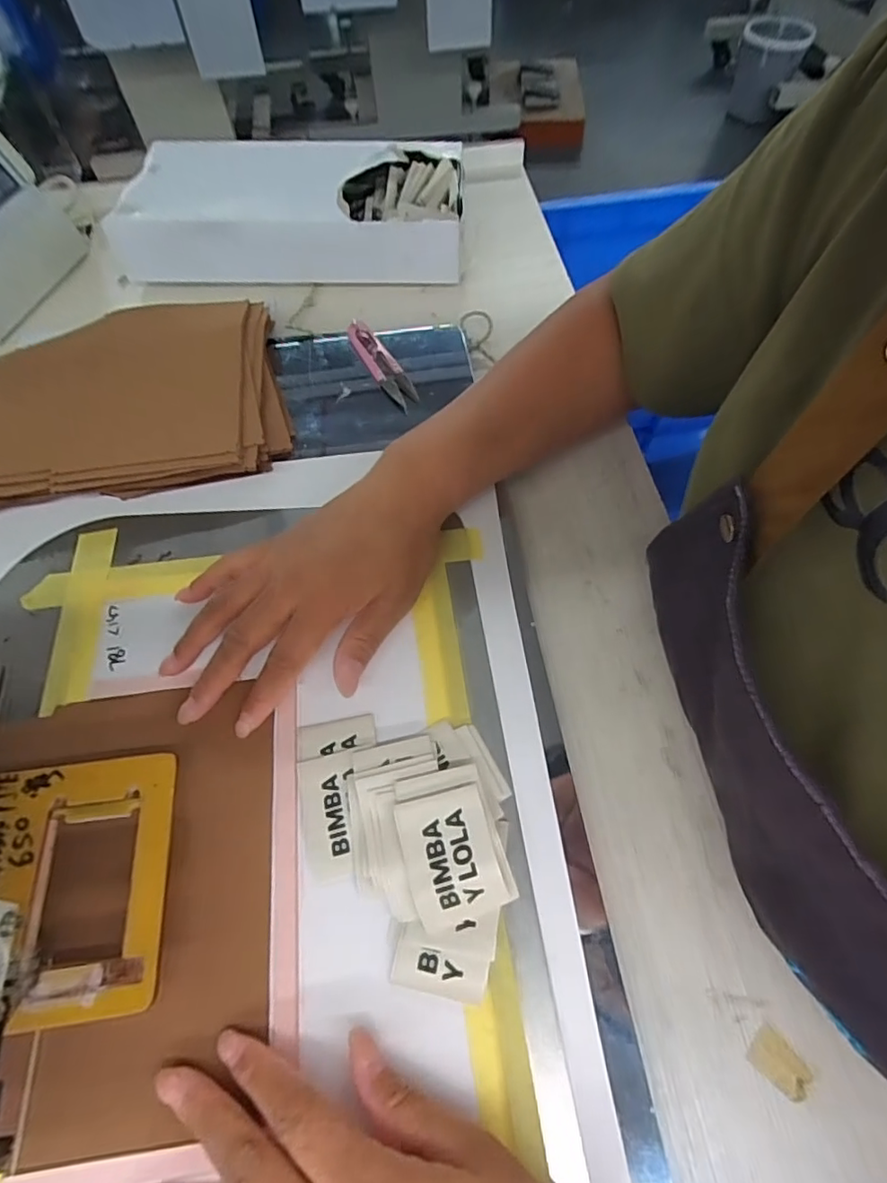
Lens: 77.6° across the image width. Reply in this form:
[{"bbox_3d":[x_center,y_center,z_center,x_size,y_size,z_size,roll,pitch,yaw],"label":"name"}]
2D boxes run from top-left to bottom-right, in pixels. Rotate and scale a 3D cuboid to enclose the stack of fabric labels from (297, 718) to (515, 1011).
[{"bbox_3d":[-0.021,0.117,0.260,0.103,0.028,0.117,1,61,-3],"label":"stack of fabric labels"}]

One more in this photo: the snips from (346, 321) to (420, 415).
[{"bbox_3d":[-0.049,-0.181,0.436,0.021,0.009,0.096,-26,65,-16],"label":"snips"}]

